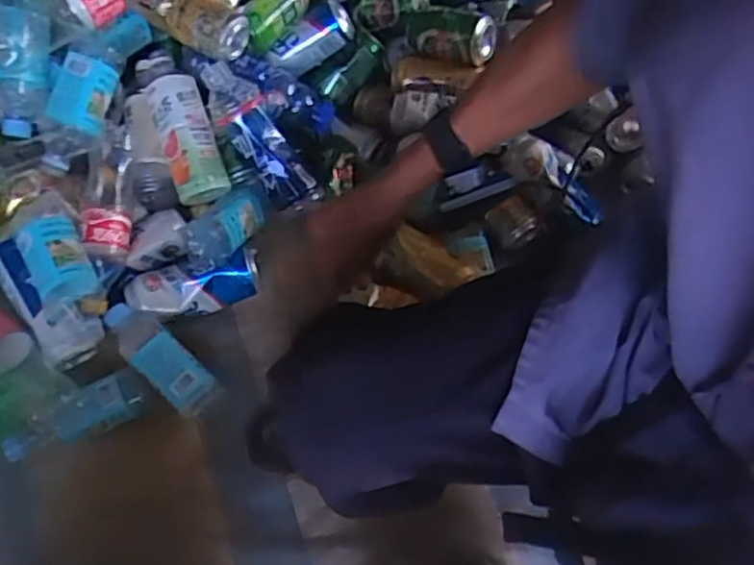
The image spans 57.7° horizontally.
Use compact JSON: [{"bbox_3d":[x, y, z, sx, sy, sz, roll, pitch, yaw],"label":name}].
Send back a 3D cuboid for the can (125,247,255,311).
[{"bbox_3d":[-0.241,0.002,0.893,0.165,0.049,0.071,-15,71,-8],"label":"can"}]

